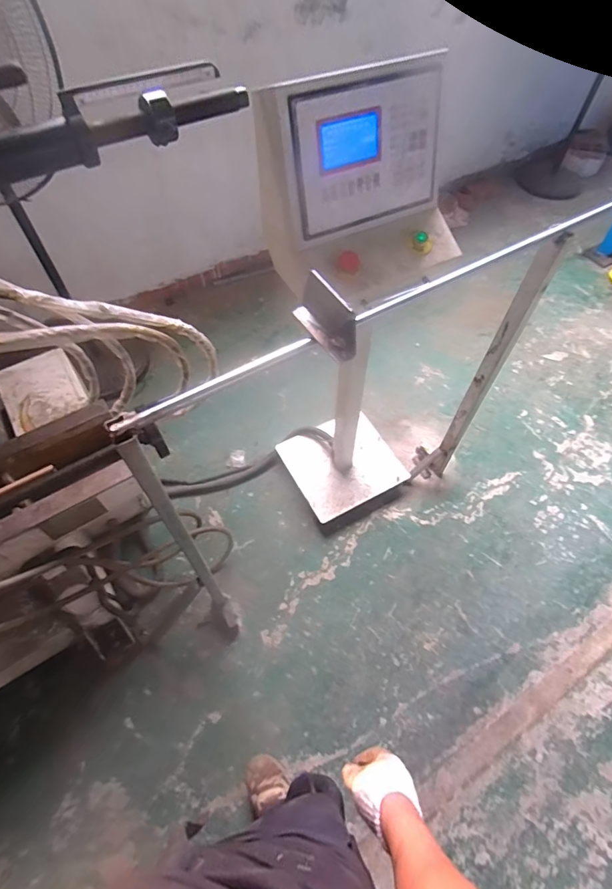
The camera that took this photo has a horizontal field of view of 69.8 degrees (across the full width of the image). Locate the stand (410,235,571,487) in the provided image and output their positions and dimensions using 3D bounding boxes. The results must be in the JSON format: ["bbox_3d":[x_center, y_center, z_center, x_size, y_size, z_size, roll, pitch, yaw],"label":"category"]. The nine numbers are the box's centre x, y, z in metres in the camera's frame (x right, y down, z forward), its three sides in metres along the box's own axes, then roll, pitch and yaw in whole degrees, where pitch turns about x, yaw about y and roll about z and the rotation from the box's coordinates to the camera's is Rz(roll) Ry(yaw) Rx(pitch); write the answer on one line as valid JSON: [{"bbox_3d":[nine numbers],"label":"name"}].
[{"bbox_3d":[0.479,-0.155,1.320,0.128,0.979,0.120,21,60,13],"label":"stand"}]

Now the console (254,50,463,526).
[{"bbox_3d":[0.144,-0.208,1.191,0.364,1.205,0.382,-25,61,-15],"label":"console"}]

